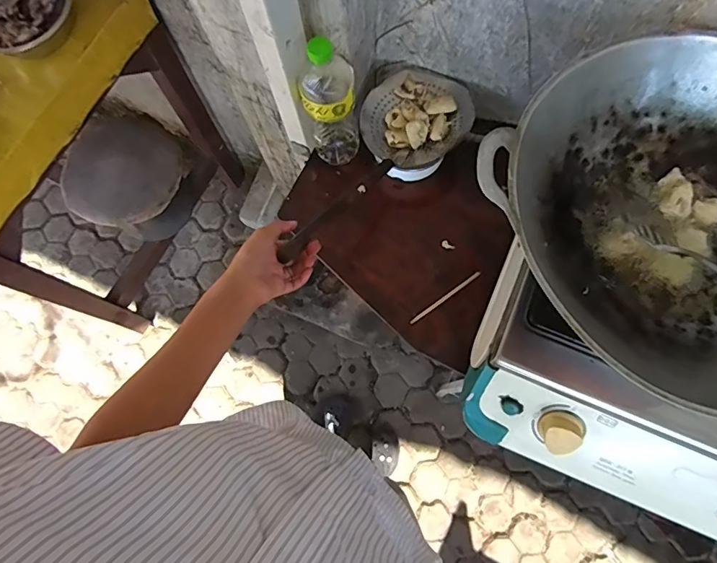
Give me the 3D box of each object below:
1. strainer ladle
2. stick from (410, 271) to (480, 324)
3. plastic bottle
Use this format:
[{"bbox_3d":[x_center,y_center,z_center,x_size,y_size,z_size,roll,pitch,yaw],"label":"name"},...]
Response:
[{"bbox_3d":[0.018,-0.174,0.677,0.152,0.066,0.407,34,65,9],"label":"strainer ladle"},{"bbox_3d":[0.137,0.025,0.718,0.135,0.007,0.007,-35,77,-7],"label":"stick"},{"bbox_3d":[-0.041,-0.255,0.678,0.070,0.237,0.059,-6,76,0],"label":"plastic bottle"}]

